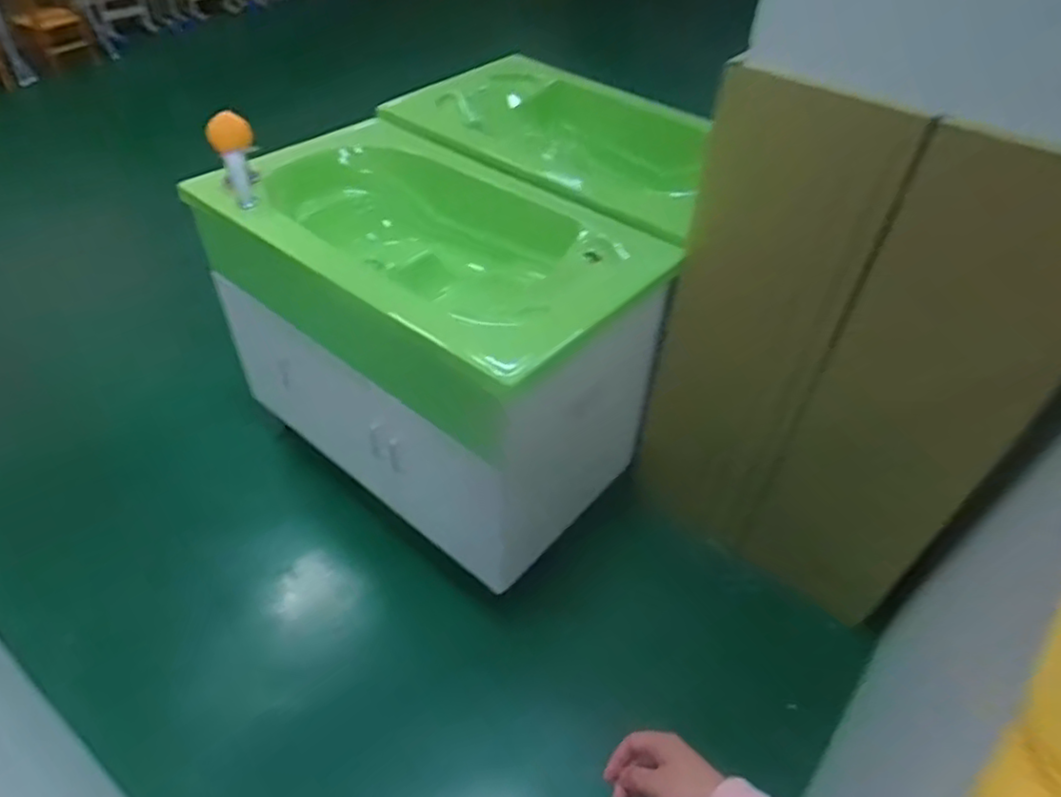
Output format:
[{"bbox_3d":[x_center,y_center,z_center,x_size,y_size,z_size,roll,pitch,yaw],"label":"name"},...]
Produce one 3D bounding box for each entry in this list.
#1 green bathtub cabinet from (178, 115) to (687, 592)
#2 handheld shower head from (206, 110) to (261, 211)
[{"bbox_3d":[-0.232,-0.189,1.702,0.959,0.657,0.659,32,52,25],"label":"green bathtub cabinet"},{"bbox_3d":[-0.629,-0.514,1.435,0.085,0.200,0.072,-18,49,-20],"label":"handheld shower head"}]

